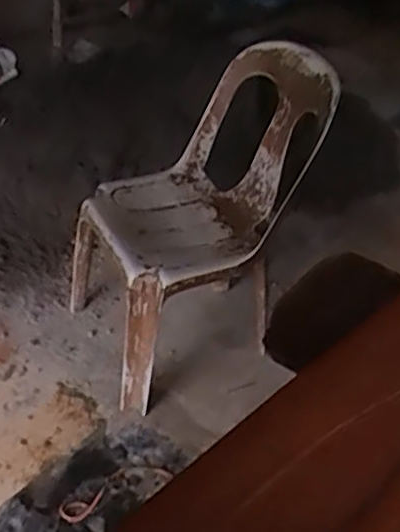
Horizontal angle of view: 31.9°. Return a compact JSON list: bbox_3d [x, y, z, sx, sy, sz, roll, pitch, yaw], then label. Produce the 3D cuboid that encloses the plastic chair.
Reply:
[{"bbox_3d":[-0.013,-0.112,1.616,0.464,0.708,0.391,-14,43,-24],"label":"plastic chair"}]

